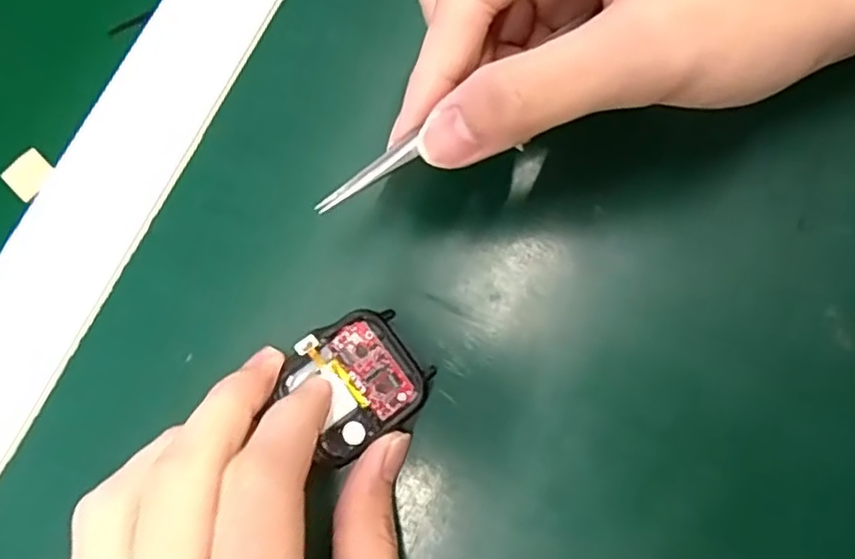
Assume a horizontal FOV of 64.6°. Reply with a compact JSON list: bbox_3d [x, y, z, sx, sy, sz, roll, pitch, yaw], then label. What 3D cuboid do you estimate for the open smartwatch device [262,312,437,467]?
[{"bbox_3d":[-0.023,0.032,0.213,0.041,0.010,0.038,-35,78,-7],"label":"open smartwatch device"}]

